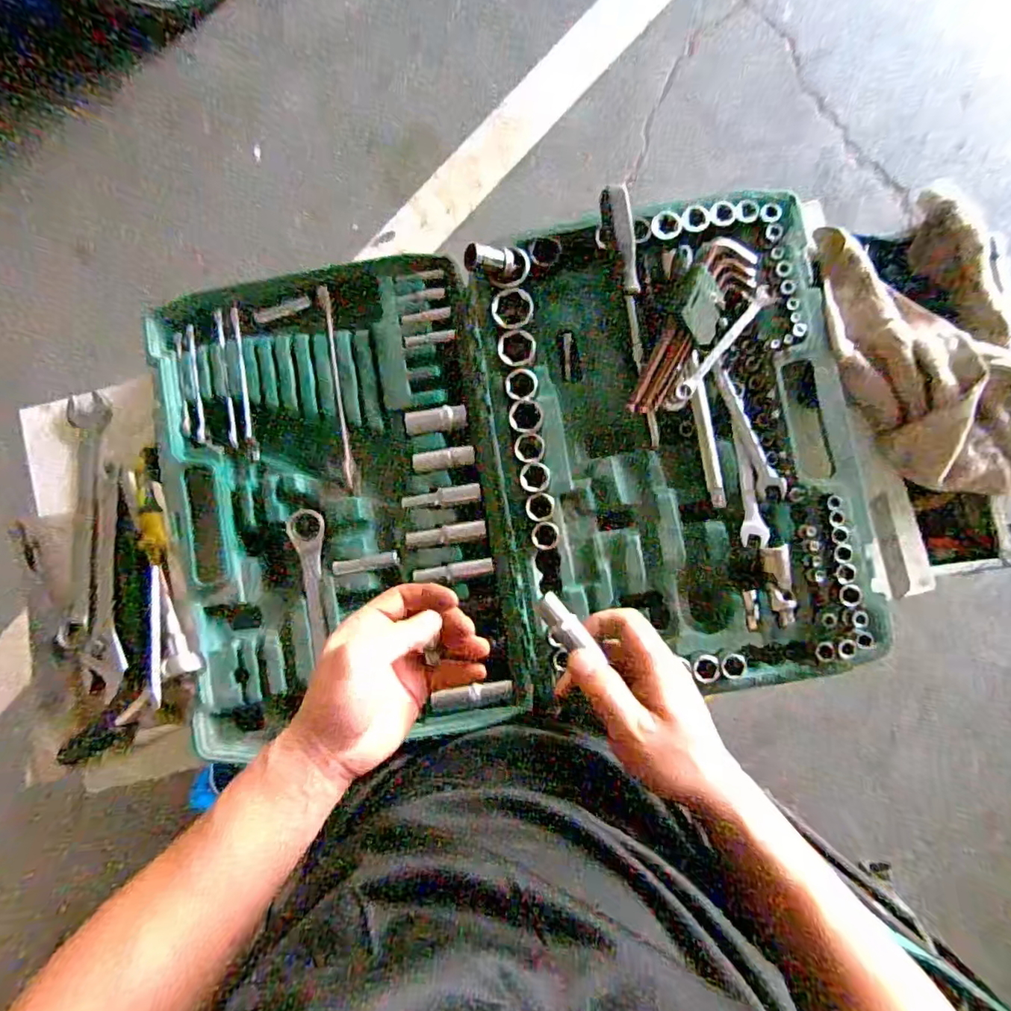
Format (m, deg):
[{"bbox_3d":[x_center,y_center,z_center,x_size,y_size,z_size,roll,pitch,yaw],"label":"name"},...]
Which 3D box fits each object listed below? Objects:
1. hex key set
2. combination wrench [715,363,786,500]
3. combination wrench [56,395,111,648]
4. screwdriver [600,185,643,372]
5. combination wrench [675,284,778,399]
[{"bbox_3d":[0.165,-0.160,0.494,0.052,0.032,0.166,34,89,4],"label":"hex key set"},{"bbox_3d":[0.227,-0.070,0.503,0.022,0.013,0.135,-17,86,2],"label":"combination wrench"},{"bbox_3d":[-0.436,0.015,0.559,0.040,0.012,0.255,2,87,3],"label":"combination wrench"},{"bbox_3d":[0.113,-0.210,0.506,0.025,0.015,0.161,-10,100,2],"label":"screwdriver"},{"bbox_3d":[0.201,-0.152,0.501,0.022,0.007,0.127,41,90,4],"label":"combination wrench"}]

